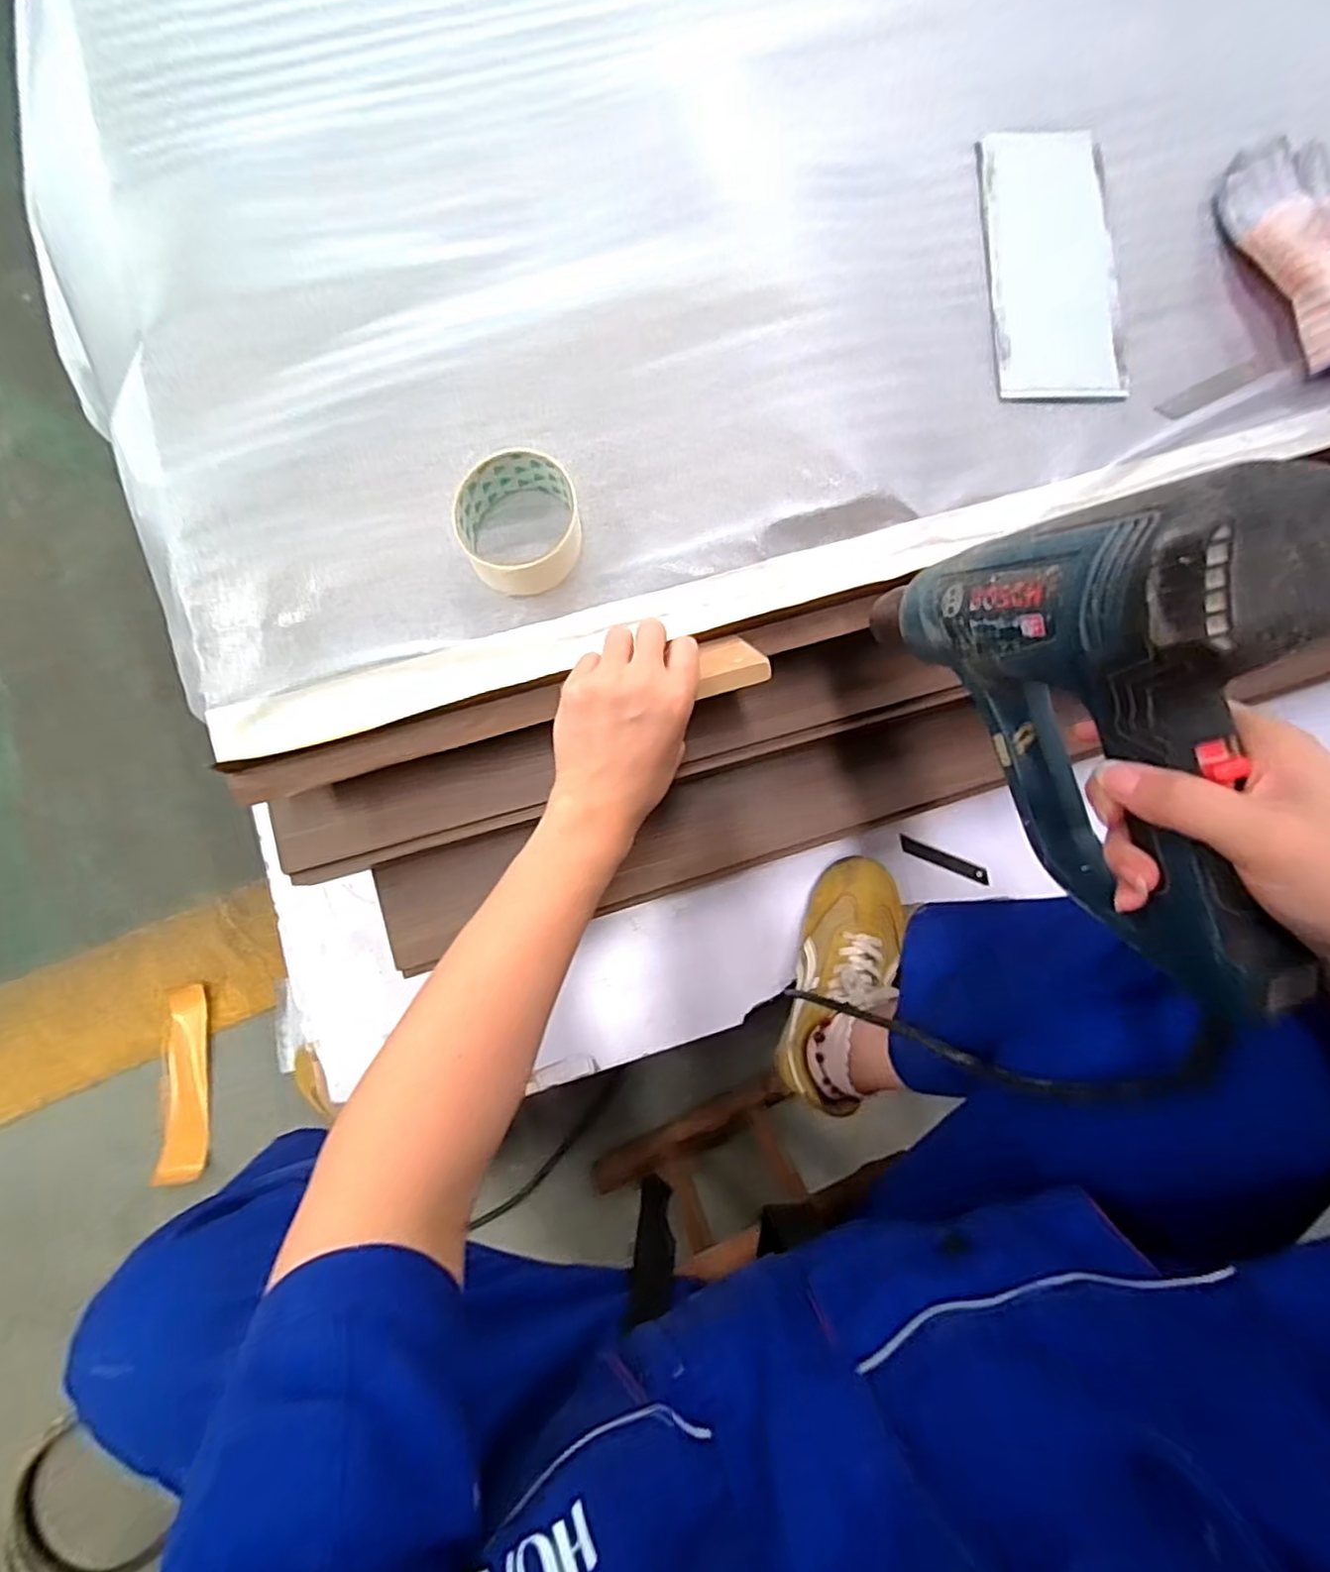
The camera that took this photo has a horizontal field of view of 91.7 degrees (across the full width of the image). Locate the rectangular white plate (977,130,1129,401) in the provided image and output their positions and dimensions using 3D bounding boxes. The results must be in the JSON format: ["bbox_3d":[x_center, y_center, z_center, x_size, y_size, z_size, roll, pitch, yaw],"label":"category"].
[{"bbox_3d":[0.300,-0.406,0.498,0.098,0.013,0.231,1,81,-1],"label":"rectangular white plate"}]

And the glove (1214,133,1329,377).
[{"bbox_3d":[0.494,-0.413,0.489,0.102,0.041,0.206,-1,81,-1],"label":"glove"}]

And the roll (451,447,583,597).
[{"bbox_3d":[-0.098,-0.179,0.436,0.079,0.037,0.080,0,81,-1],"label":"roll"}]

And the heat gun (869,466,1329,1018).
[{"bbox_3d":[0.210,-0.029,0.306,0.088,0.187,0.197,-24,103,-5],"label":"heat gun"}]

